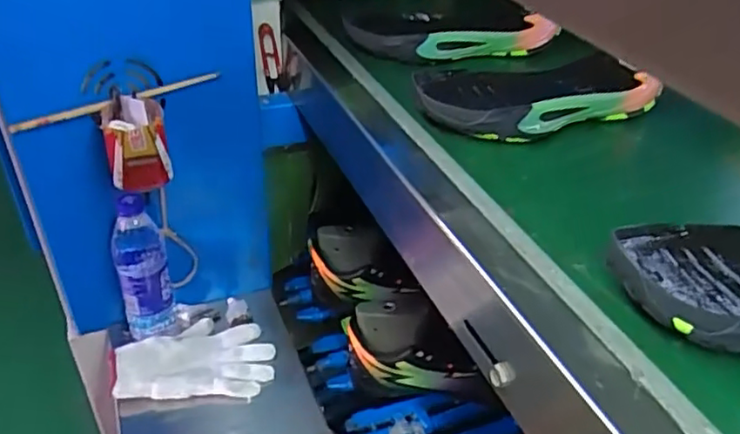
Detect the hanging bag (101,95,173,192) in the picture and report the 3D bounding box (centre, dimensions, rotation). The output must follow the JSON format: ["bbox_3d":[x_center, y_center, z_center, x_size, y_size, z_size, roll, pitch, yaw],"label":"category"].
[{"bbox_3d":[-0.261,-0.082,0.707,0.063,0.090,0.059,-9,36,-15],"label":"hanging bag"}]

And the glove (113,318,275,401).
[{"bbox_3d":[-0.228,0.179,0.829,0.197,0.034,0.129,-2,35,-5],"label":"glove"}]

